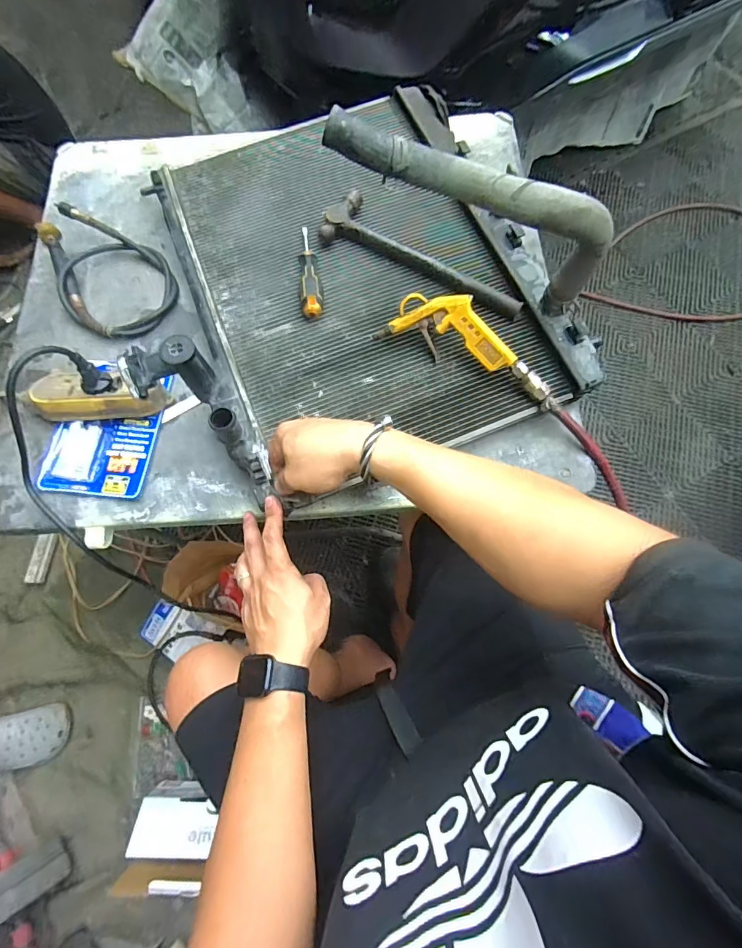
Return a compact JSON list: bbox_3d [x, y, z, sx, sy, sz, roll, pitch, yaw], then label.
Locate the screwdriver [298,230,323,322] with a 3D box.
[{"bbox_3d":[-0.080,-0.269,0.587,0.027,0.029,0.147,-6,71,0],"label":"screwdriver"}]

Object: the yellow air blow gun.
[{"bbox_3d":[0.125,-0.159,0.535,0.225,0.081,0.027,24,36,10],"label":"yellow air blow gun"}]

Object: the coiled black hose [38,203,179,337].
[{"bbox_3d":[-0.405,-0.302,0.654,0.268,0.040,0.154,36,76,13],"label":"coiled black hose"}]

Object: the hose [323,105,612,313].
[{"bbox_3d":[0.111,-0.292,0.480,0.320,0.131,0.058,22,73,-9],"label":"hose"}]

